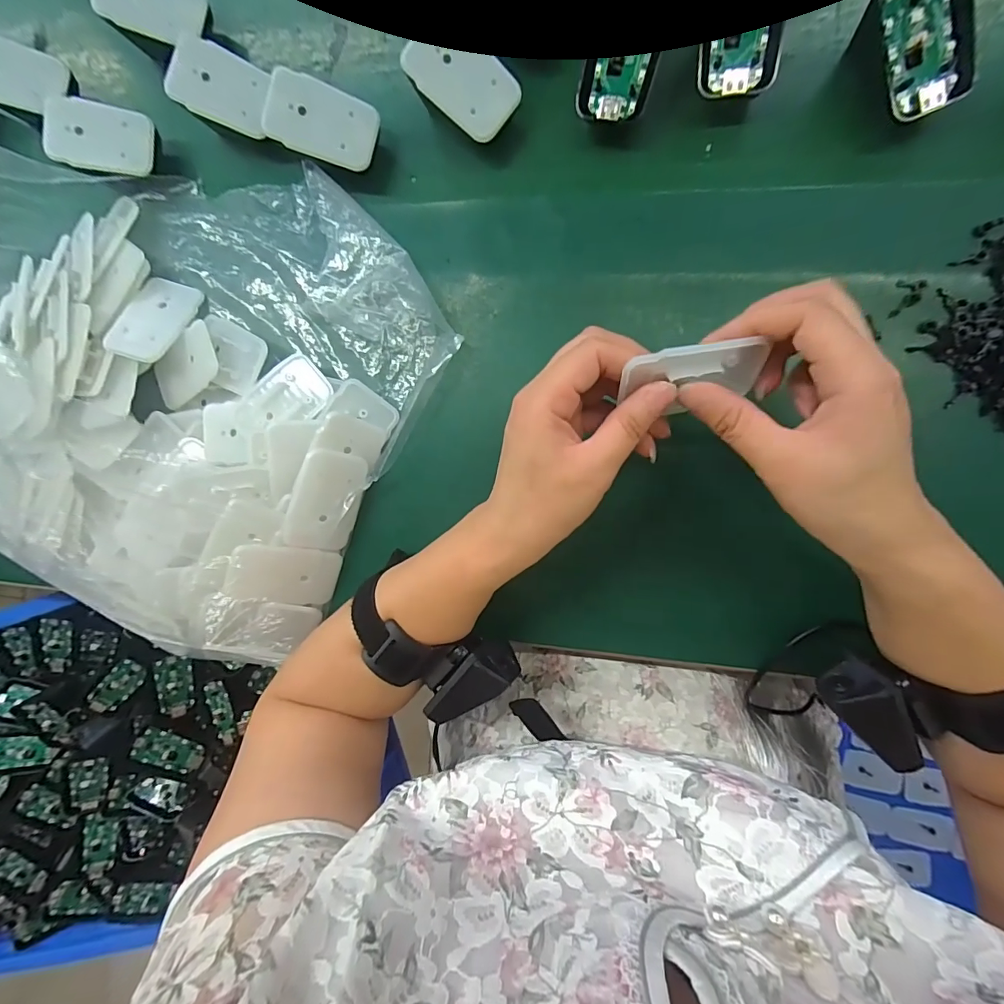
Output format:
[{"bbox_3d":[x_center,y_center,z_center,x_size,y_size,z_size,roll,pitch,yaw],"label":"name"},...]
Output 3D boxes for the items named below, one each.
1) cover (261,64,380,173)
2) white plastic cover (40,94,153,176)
[{"bbox_3d":[-0.115,-0.242,0.293,0.065,0.004,0.042,17,101,-15],"label":"cover"},{"bbox_3d":[-0.281,-0.255,0.320,0.065,0.005,0.041,2,98,-13],"label":"white plastic cover"}]

